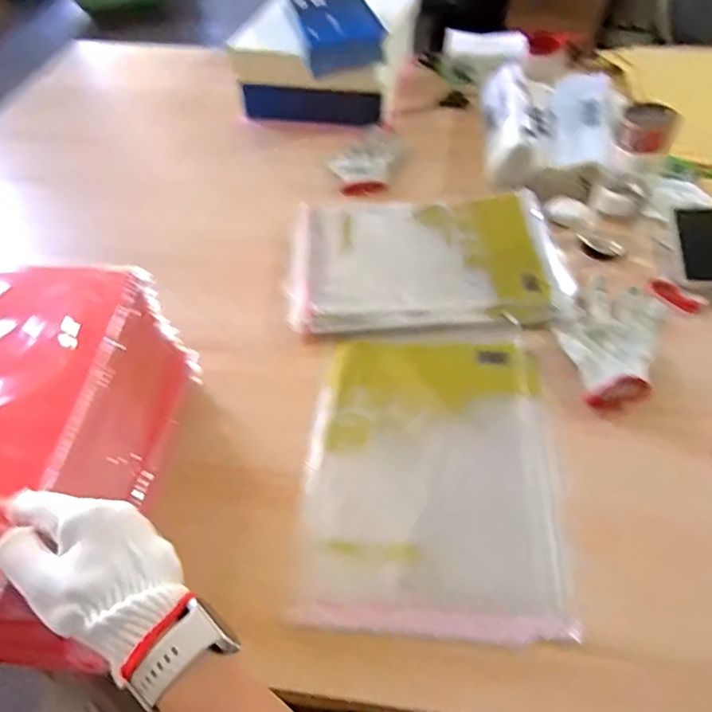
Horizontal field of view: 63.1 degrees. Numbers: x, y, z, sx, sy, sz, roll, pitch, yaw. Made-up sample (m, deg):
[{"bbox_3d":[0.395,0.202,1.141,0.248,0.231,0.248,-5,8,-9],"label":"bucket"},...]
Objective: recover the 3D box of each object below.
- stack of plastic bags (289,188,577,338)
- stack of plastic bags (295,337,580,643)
[{"bbox_3d":[0.093,-0.129,0.768,0.350,0.031,0.255,-4,49,-2],"label":"stack of plastic bags"},{"bbox_3d":[0.074,0.102,0.584,0.232,0.024,0.320,4,50,4],"label":"stack of plastic bags"}]

